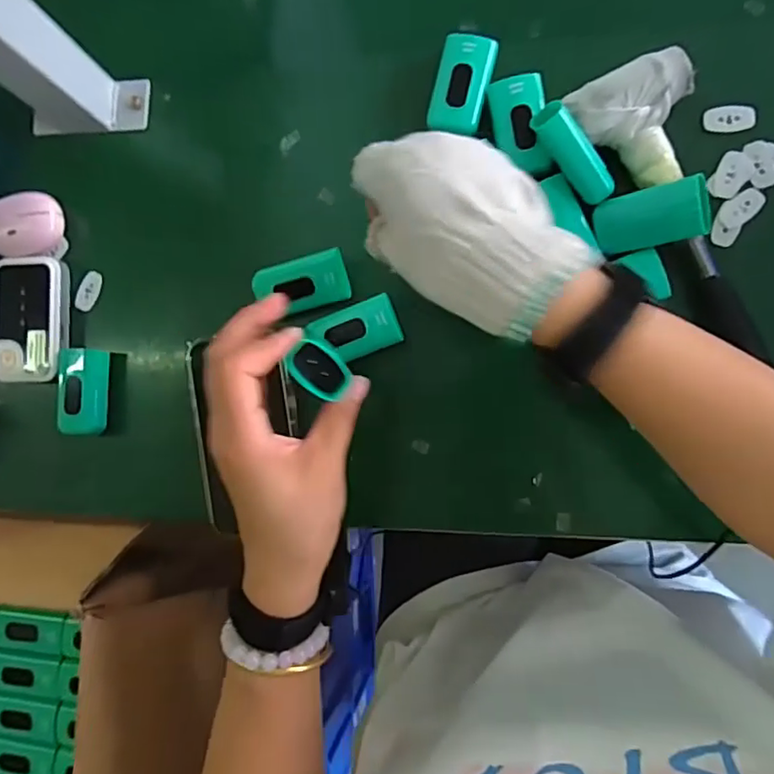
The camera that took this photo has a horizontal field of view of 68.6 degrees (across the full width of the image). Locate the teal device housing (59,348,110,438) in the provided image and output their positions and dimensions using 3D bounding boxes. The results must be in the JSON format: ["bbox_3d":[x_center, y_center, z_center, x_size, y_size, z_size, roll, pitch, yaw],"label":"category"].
[{"bbox_3d":[-0.237,0.003,0.441,0.035,0.019,0.066,0,86,8],"label":"teal device housing"}]

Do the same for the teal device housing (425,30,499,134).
[{"bbox_3d":[0.052,-0.212,0.393,0.036,0.012,0.065,14,88,9],"label":"teal device housing"}]

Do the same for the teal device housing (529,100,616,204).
[{"bbox_3d":[0.120,-0.149,0.361,0.019,0.018,0.069,-42,108,3],"label":"teal device housing"}]

